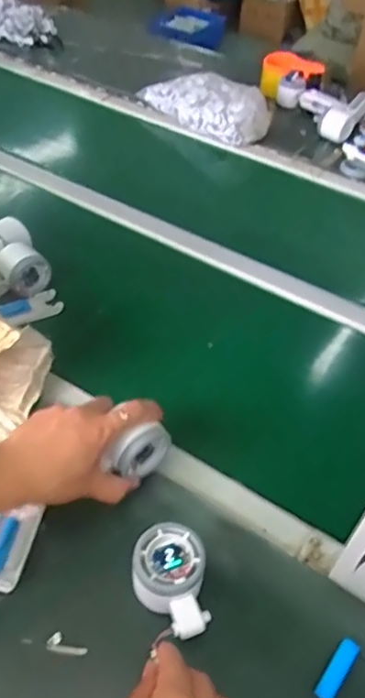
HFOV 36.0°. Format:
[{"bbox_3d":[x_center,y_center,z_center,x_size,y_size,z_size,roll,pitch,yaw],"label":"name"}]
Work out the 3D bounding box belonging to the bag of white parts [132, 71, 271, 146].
[{"bbox_3d":[0.048,-0.509,1.160,0.138,0.074,0.292,-29,55,-30],"label":"bag of white parts"}]

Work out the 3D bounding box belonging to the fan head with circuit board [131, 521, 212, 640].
[{"bbox_3d":[-0.012,0.191,0.462,0.057,0.042,0.081,0,45,-7],"label":"fan head with circuit board"}]

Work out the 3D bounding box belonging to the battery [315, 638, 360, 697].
[{"bbox_3d":[0.121,0.253,0.439,0.014,0.012,0.053,33,50,24],"label":"battery"}]

